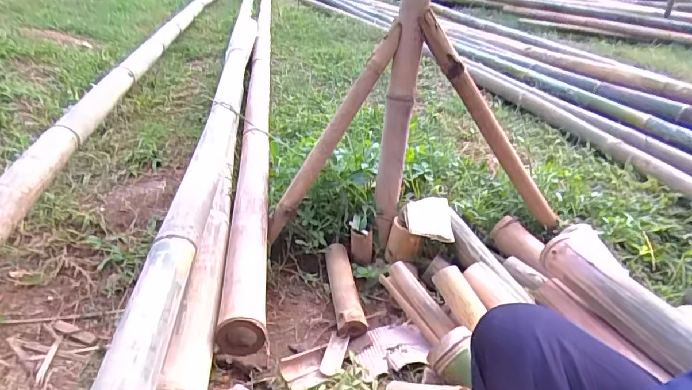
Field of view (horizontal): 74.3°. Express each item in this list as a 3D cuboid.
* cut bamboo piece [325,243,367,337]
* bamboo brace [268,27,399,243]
[{"bbox_3d":[-0.006,0.193,0.954,0.054,0.052,0.233,-1,28,-12],"label":"cut bamboo piece"},{"bbox_3d":[-0.035,-0.112,0.949,0.047,0.522,0.040,27,21,-21],"label":"bamboo brace"}]

